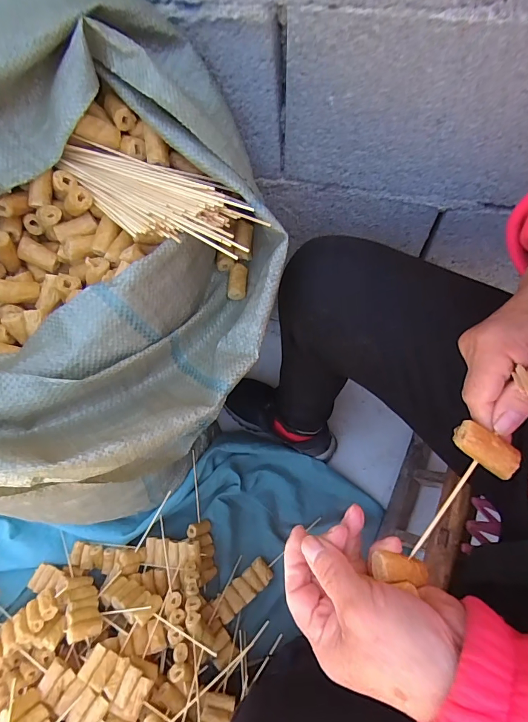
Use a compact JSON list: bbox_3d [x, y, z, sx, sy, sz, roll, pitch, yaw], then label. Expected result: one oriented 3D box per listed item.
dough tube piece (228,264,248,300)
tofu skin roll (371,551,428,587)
[{"bbox_3d":[-0.029,-0.088,0.428,0.019,0.015,0.038,3,62,5],"label":"dough tube piece"},{"bbox_3d":[0.090,0.136,0.252,0.035,0.010,0.015,15,62,-14],"label":"tofu skin roll"}]

